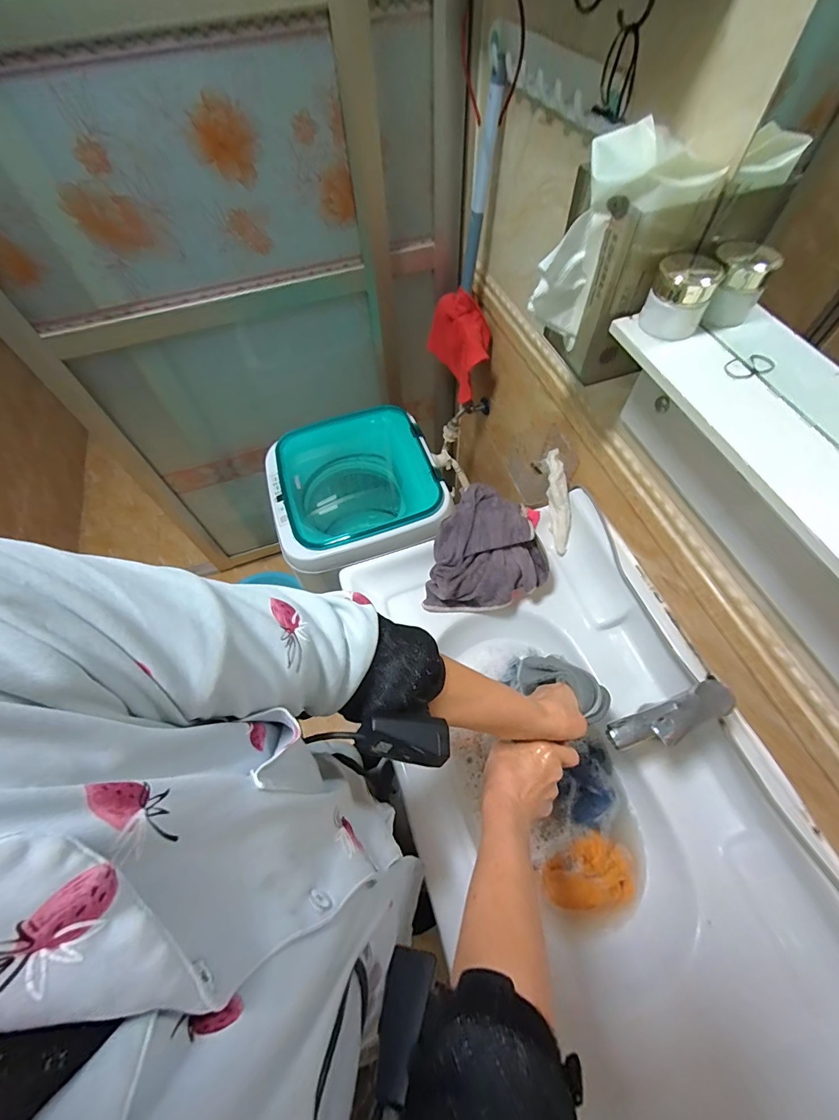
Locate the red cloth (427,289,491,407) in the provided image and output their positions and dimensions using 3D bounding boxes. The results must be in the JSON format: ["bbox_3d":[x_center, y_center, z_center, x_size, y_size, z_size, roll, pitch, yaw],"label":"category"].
[{"bbox_3d":[0.106,-0.531,1.030,0.092,0.187,0.220,-16,61,-6],"label":"red cloth"}]

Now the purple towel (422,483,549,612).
[{"bbox_3d":[0.113,-0.021,0.745,0.204,0.129,0.181,-1,60,2],"label":"purple towel"}]

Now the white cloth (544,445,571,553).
[{"bbox_3d":[0.257,-0.106,0.788,0.036,0.026,0.189,-6,96,-1],"label":"white cloth"}]

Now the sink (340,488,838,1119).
[{"bbox_3d":[0.220,0.305,0.630,0.455,0.147,0.796,-17,61,-7],"label":"sink"}]

